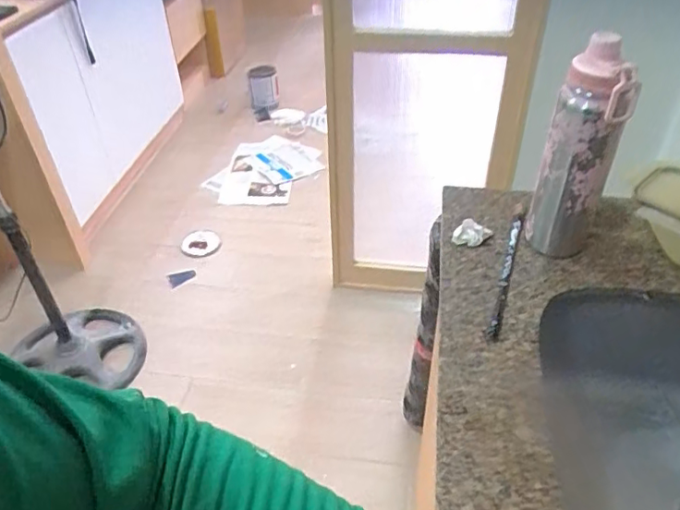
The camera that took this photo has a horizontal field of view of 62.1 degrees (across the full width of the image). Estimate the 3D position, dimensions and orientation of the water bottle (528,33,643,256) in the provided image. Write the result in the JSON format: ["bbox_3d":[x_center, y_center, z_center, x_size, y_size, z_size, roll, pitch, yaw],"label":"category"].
[{"bbox_3d":[0.292,-0.121,0.687,0.082,0.259,0.084,17,43,20],"label":"water bottle"}]

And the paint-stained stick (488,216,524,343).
[{"bbox_3d":[0.212,0.021,0.716,0.014,0.007,0.234,13,42,15],"label":"paint-stained stick"}]

